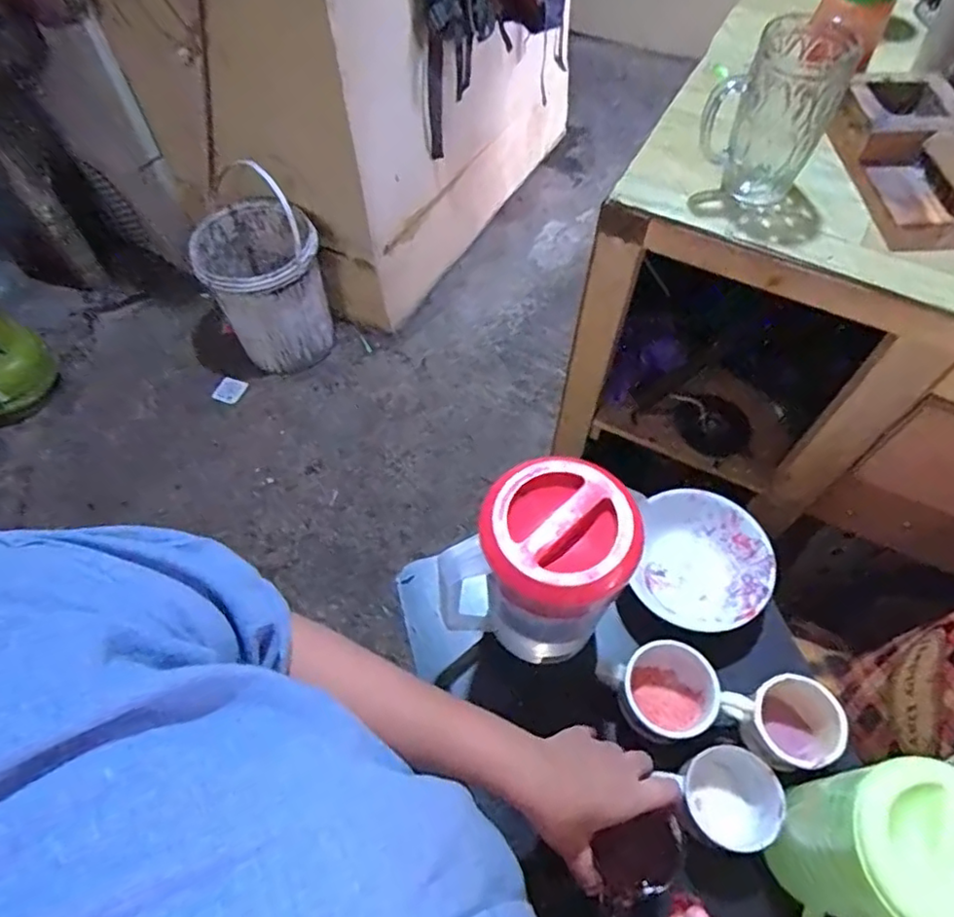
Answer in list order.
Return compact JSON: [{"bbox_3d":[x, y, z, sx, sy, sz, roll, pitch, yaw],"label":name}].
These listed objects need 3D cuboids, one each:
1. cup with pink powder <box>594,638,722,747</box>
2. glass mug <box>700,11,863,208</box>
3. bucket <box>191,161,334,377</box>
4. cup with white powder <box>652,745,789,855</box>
[{"bbox_3d":[0.183,0.229,0.612,0.102,0.067,0.083,-20,60,-9],"label":"cup with pink powder"},{"bbox_3d":[0.257,-0.303,0.546,0.092,0.134,0.088,24,63,16],"label":"glass mug"},{"bbox_3d":[-0.563,-0.480,1.681,0.293,0.437,0.299,-1,59,2],"label":"bucket"},{"bbox_3d":[0.226,0.306,0.567,0.094,0.061,0.079,-15,60,-7],"label":"cup with white powder"}]

